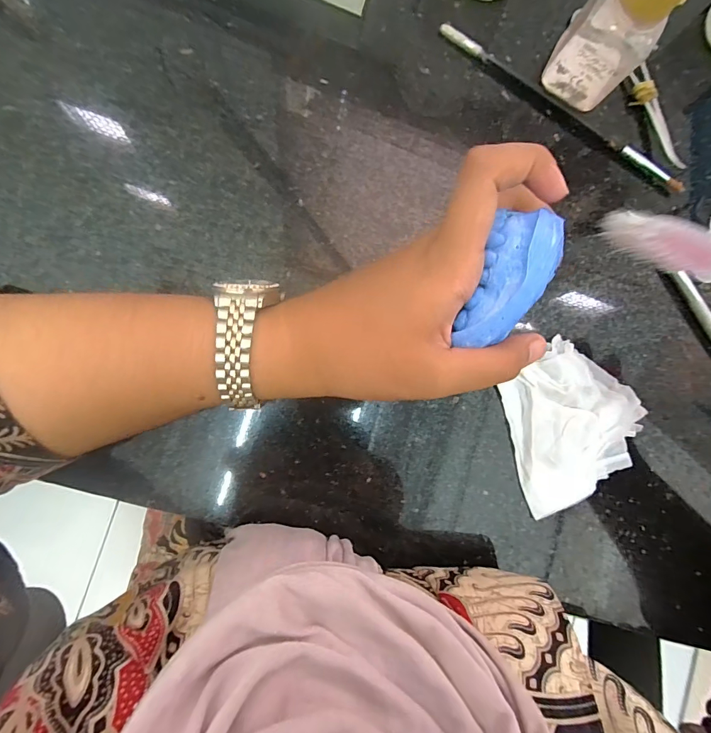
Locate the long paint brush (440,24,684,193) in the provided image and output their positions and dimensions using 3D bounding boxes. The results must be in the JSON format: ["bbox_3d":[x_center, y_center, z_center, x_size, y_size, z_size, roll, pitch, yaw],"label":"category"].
[{"bbox_3d":[0.137,-0.167,0.257,0.187,0.008,0.014,28,84,-6],"label":"long paint brush"}]

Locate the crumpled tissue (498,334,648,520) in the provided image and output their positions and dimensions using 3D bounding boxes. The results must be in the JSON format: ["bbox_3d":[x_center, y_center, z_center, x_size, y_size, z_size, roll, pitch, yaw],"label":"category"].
[{"bbox_3d":[0.134,0.034,0.247,0.093,0.010,0.089,-30,92,-8],"label":"crumpled tissue"}]

